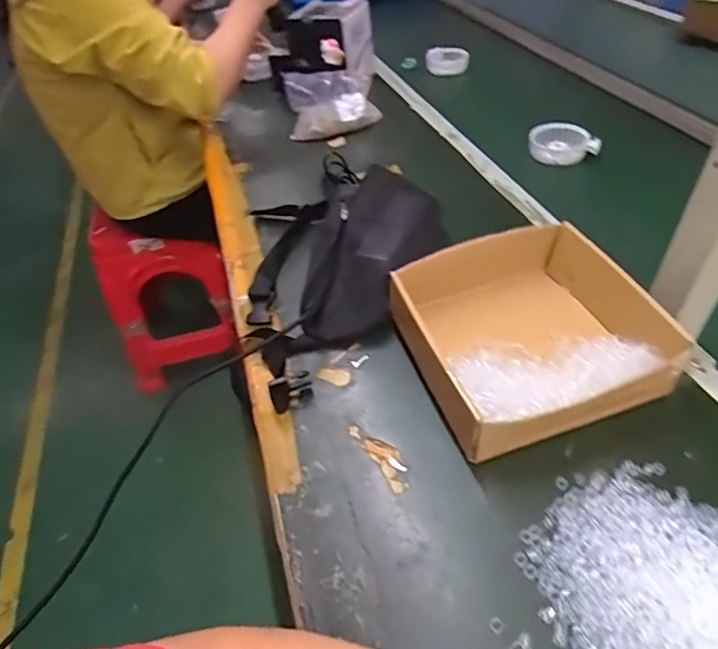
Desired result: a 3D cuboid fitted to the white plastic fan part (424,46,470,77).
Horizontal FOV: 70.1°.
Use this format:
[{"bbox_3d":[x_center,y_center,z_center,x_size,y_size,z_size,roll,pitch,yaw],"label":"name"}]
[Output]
[{"bbox_3d":[0.202,-0.602,1.174,0.093,0.024,0.072,8,84,12],"label":"white plastic fan part"}]

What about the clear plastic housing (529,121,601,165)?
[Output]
[{"bbox_3d":[0.335,-0.296,0.836,0.109,0.049,0.049,12,47,18],"label":"clear plastic housing"}]

